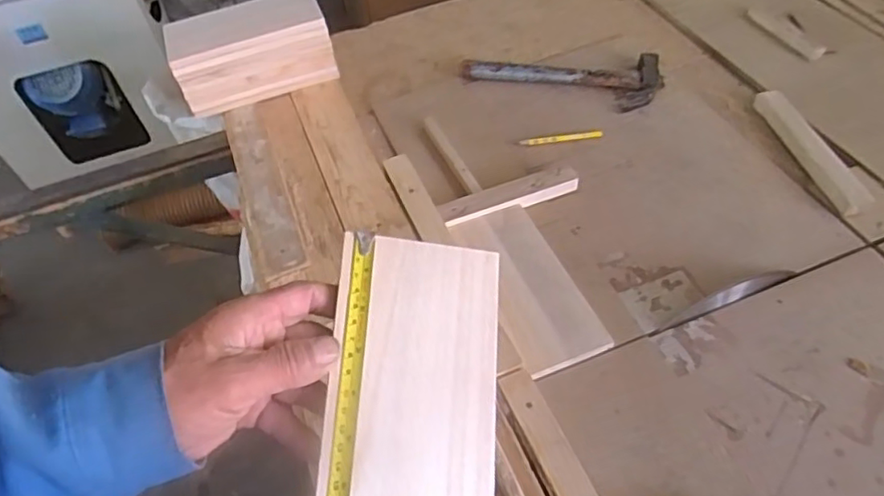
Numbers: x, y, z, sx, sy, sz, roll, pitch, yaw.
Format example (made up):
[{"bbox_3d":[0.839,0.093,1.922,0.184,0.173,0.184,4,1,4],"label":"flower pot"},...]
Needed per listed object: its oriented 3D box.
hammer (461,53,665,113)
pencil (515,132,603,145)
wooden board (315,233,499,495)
[{"bbox_3d":[0.174,-0.247,0.892,0.282,0.024,0.103,-1,50,6],"label":"hammer"},{"bbox_3d":[0.160,-0.149,0.837,0.114,0.005,0.012,-6,68,0],"label":"pencil"},{"bbox_3d":[-0.017,0.099,0.360,0.101,0.005,0.211,7,72,-11],"label":"wooden board"}]

